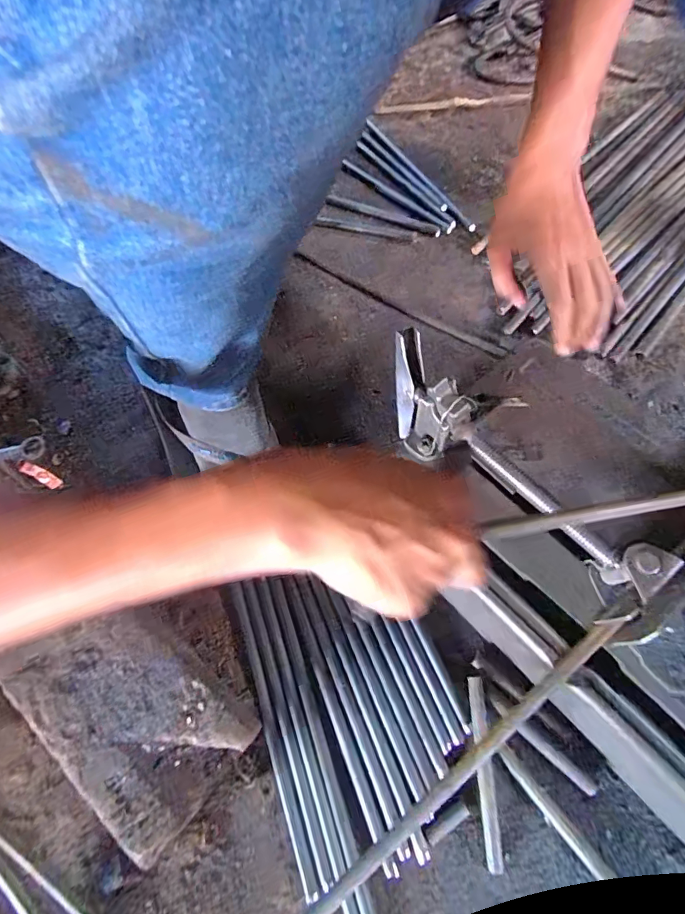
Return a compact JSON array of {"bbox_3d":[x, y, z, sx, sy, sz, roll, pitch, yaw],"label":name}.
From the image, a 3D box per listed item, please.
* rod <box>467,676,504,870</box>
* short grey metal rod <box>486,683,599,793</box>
[{"bbox_3d":[0.119,0.260,0.400,0.013,0.010,0.138,-3,65,4],"label":"rod"},{"bbox_3d":[0.165,0.240,0.407,0.108,0.013,0.014,41,75,21],"label":"short grey metal rod"}]

